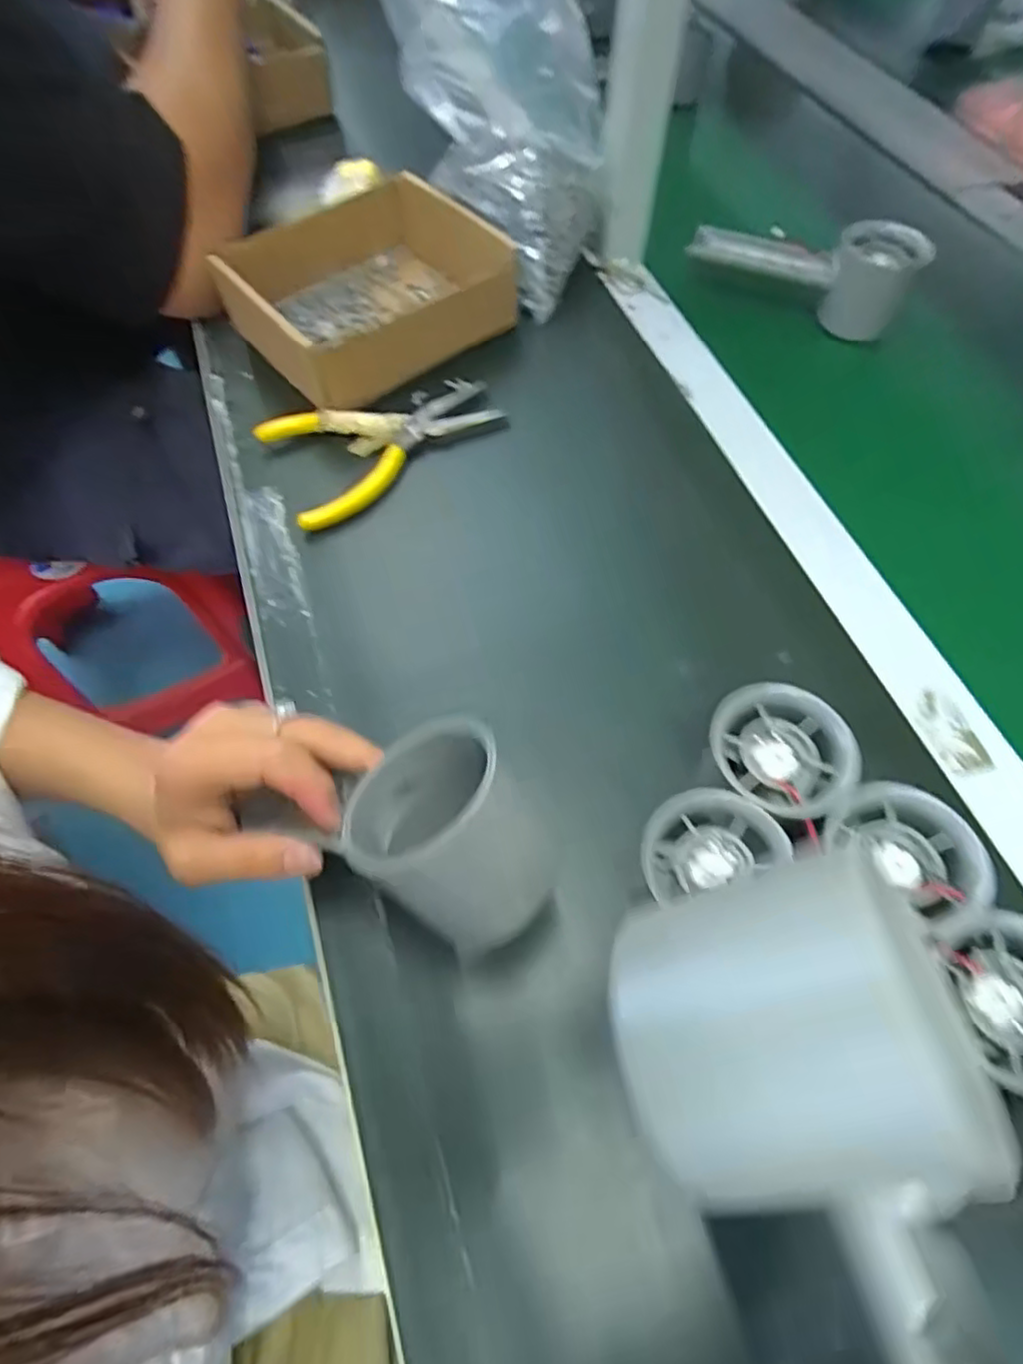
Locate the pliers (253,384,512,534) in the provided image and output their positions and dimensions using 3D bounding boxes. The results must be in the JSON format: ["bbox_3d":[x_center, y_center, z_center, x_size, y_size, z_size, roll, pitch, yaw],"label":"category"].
[{"bbox_3d":[-0.078,-0.154,0.427,0.143,0.013,0.083,-26,64,-13],"label":"pliers"}]

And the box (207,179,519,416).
[{"bbox_3d":[-0.098,-0.275,0.463,0.178,0.053,0.147,-34,66,-17],"label":"box"}]

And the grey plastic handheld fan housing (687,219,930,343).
[{"bbox_3d":[0.209,-0.305,0.490,0.153,0.063,0.044,21,64,12],"label":"grey plastic handheld fan housing"}]

